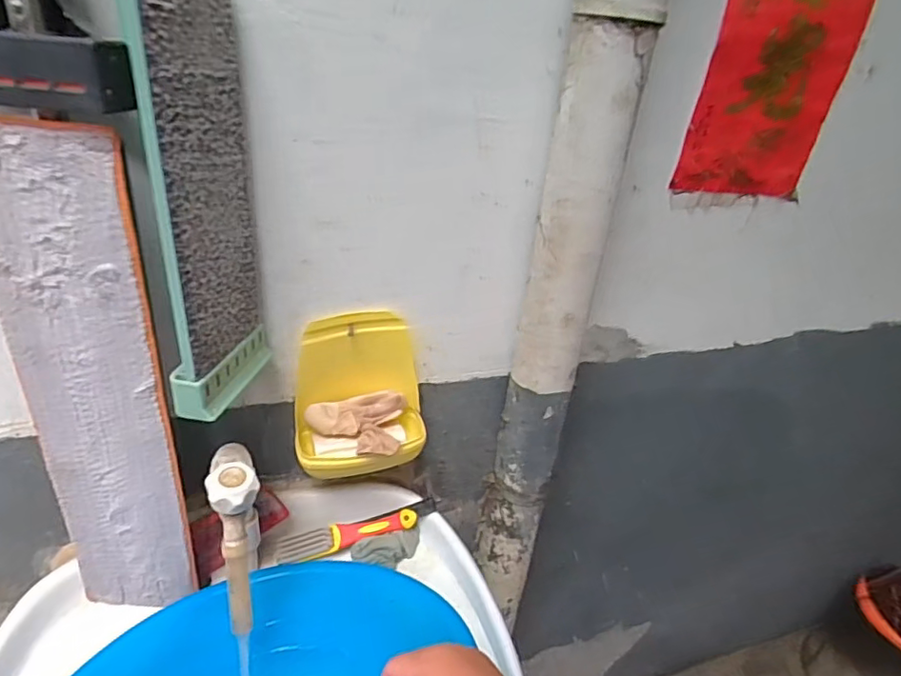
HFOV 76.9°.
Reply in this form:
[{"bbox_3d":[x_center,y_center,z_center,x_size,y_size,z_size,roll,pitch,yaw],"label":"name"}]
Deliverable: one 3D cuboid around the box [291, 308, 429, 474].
[{"bbox_3d":[-0.099,0.062,0.628,0.142,0.154,0.086,-4,30,-14],"label":"box"}]

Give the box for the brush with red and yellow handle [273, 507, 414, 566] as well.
[{"bbox_3d":[-0.125,0.237,0.683,0.169,0.020,0.038,-14,31,-4],"label":"brush with red and yellow handle"}]

